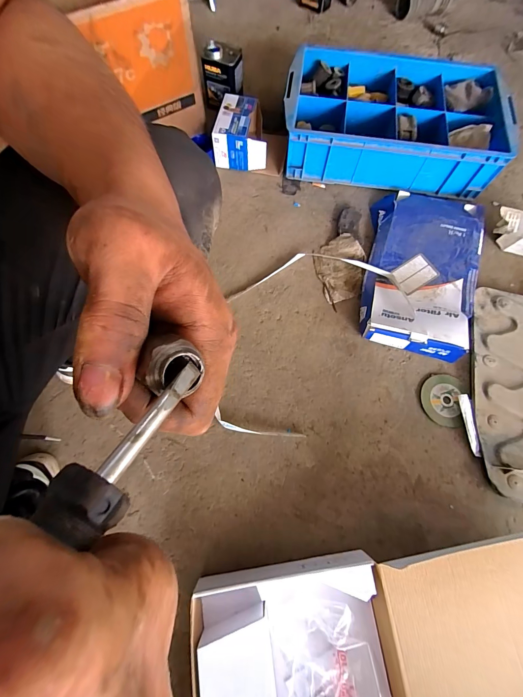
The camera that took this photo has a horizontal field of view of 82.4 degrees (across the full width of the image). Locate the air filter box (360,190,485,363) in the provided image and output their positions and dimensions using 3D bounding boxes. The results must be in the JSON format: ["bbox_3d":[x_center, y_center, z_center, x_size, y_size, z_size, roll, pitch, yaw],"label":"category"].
[{"bbox_3d":[0.365,-0.188,0.664,0.248,0.065,0.419,15,71,4],"label":"air filter box"}]

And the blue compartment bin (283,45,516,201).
[{"bbox_3d":[0.314,-0.563,0.750,0.493,0.130,0.303,9,71,2],"label":"blue compartment bin"}]

